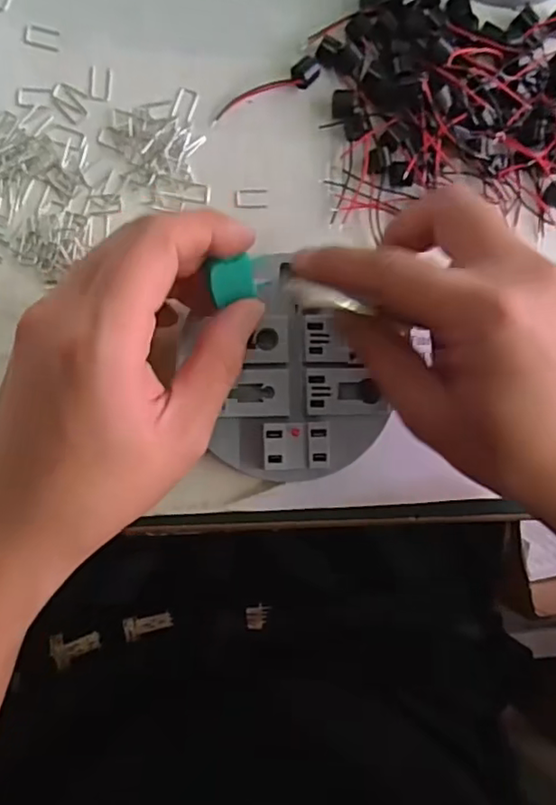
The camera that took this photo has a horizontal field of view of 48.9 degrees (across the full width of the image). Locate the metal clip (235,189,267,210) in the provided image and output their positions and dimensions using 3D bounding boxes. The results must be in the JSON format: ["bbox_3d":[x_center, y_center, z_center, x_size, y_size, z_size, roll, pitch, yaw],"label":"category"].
[{"bbox_3d":[-0.013,-0.098,0.292,0.016,0.004,0.010,-2,89,-8],"label":"metal clip"}]

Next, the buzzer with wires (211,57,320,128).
[{"bbox_3d":[-0.006,-0.148,0.290,0.058,0.007,0.012,-28,93,-8],"label":"buzzer with wires"}]

